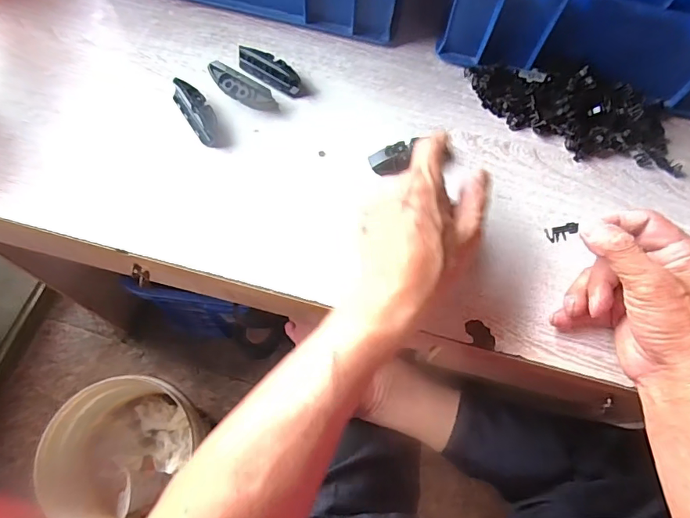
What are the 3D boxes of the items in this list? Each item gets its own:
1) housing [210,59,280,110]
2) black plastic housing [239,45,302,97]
[{"bbox_3d":[-0.095,-0.157,0.423,0.070,0.013,0.019,31,69,-4],"label":"housing"},{"bbox_3d":[-0.072,-0.181,0.435,0.068,0.020,0.021,32,70,10],"label":"black plastic housing"}]

